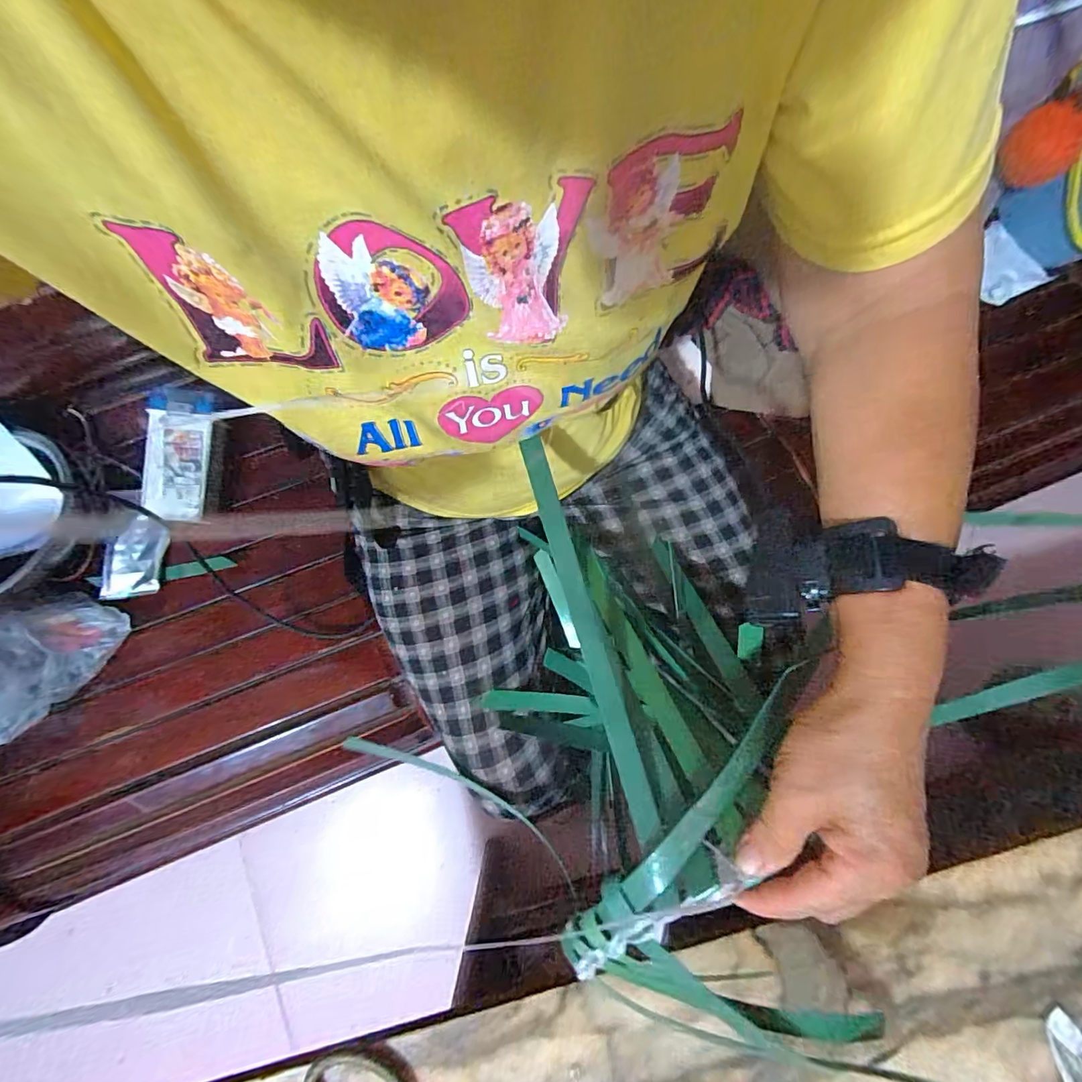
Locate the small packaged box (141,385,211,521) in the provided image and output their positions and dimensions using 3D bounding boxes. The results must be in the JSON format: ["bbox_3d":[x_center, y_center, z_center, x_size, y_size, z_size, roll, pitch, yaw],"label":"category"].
[{"bbox_3d":[-0.401,-0.094,0.537,0.054,0.025,0.138,5,91,0],"label":"small packaged box"}]

